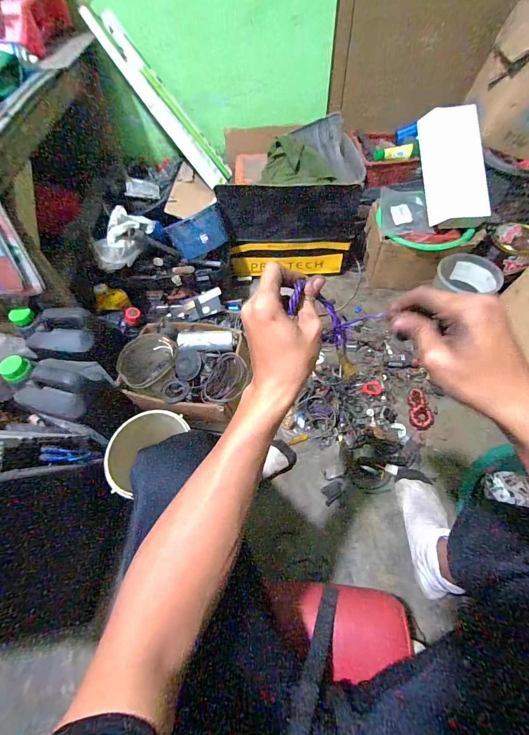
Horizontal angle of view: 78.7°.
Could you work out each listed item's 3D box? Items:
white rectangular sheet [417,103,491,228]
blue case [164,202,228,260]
[{"bbox_3d":[0.550,-0.583,0.943,0.155,0.055,0.347,-6,87,-1],"label":"white rectangular sheet"},{"bbox_3d":[-0.188,-0.389,0.937,0.162,0.105,0.015,-32,42,-16],"label":"blue case"}]

